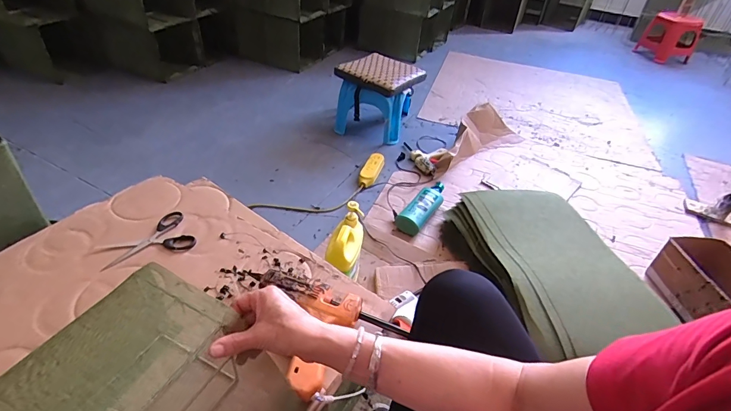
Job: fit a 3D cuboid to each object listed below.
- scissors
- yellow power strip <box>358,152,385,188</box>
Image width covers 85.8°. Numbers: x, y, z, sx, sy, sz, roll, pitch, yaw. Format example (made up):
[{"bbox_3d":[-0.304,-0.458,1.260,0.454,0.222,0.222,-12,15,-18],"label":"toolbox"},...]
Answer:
[{"bbox_3d":[-0.374,0.063,0.672,0.139,0.009,0.094,-23,49,-29],"label":"scissors"},{"bbox_3d":[0.024,-0.141,1.470,0.065,0.046,0.207,17,42,13],"label":"yellow power strip"}]

